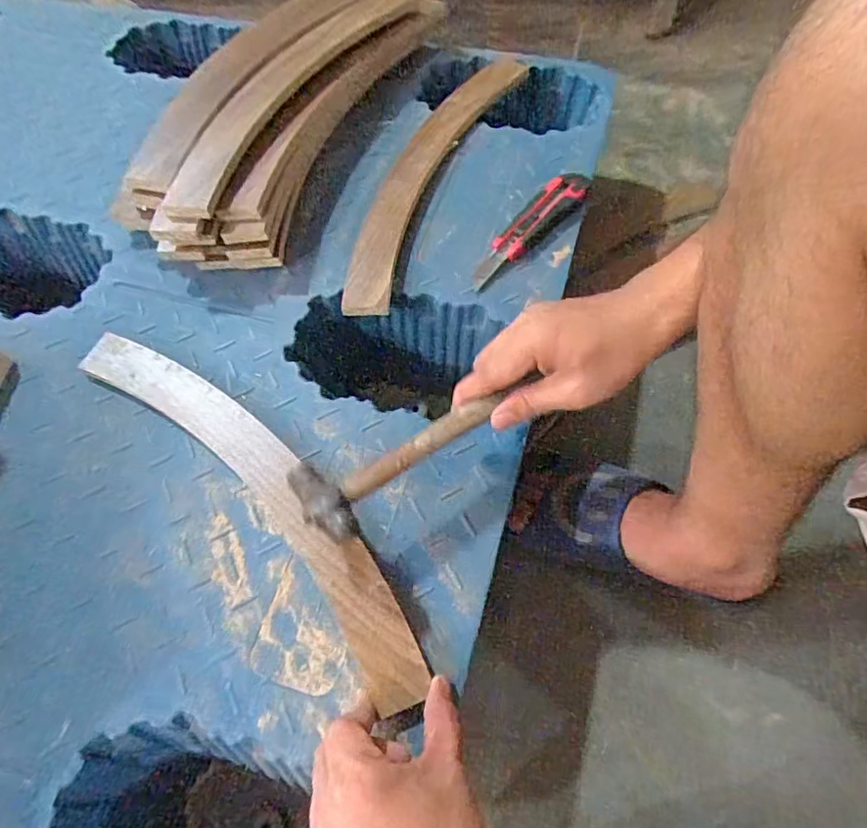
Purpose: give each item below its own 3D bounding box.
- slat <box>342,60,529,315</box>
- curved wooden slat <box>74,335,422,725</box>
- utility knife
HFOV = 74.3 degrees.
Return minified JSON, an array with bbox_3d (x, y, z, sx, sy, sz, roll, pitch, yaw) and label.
[{"bbox_3d":[-0.005,-0.282,0.662,0.078,0.019,0.436,20,66,13],"label":"slat"},{"bbox_3d":[-0.155,0.057,0.485,0.079,0.014,0.432,-42,67,-17],"label":"curved wooden slat"},{"bbox_3d":[0.105,-0.198,0.610,0.045,0.022,0.181,34,70,19],"label":"utility knife"}]

